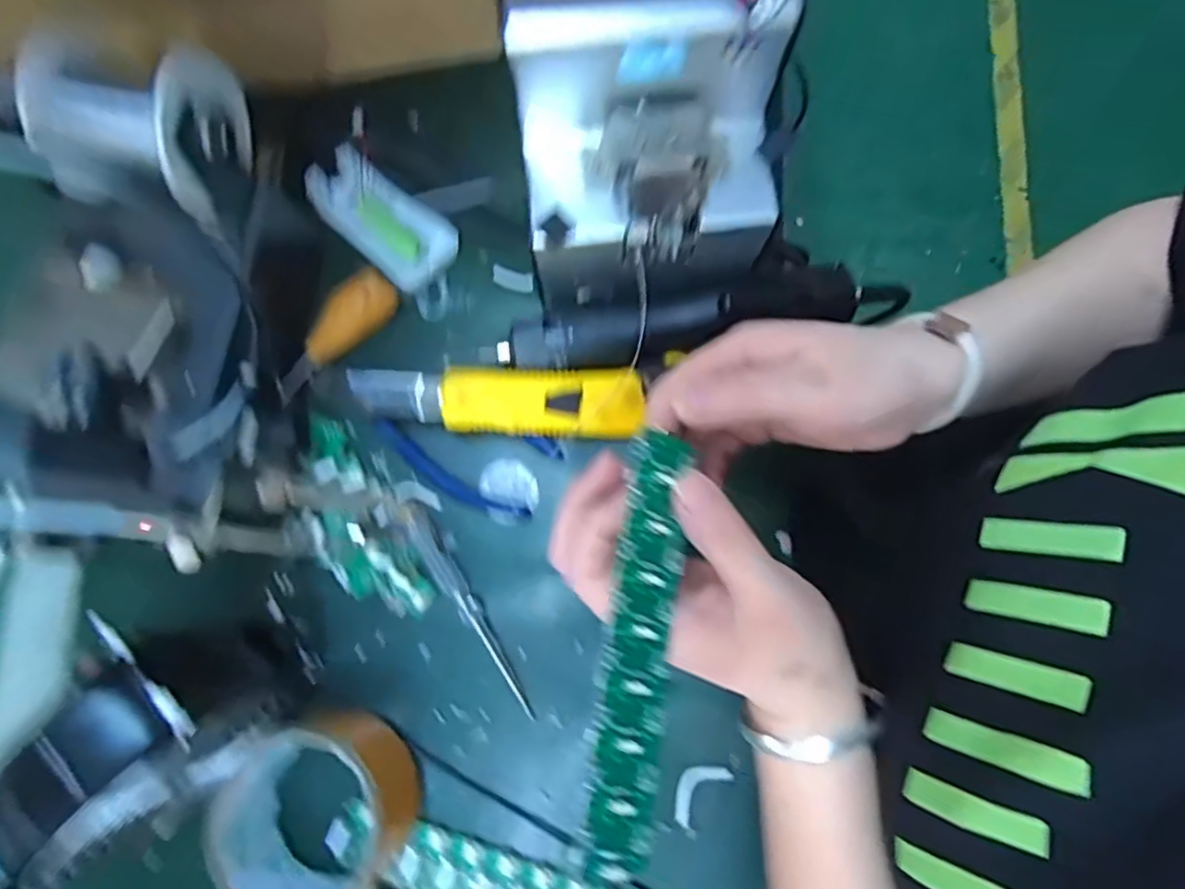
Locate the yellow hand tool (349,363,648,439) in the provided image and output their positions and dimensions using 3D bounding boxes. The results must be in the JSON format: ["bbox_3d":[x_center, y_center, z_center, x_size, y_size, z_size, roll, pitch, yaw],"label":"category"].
[{"bbox_3d":[-0.052,-0.024,0.371,0.160,0.032,0.037,1,80,2],"label":"yellow hand tool"}]

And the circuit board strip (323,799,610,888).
[{"bbox_3d":[-0.059,0.229,0.339,0.162,0.006,0.034,16,81,4],"label":"circuit board strip"}]

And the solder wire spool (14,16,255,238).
[{"bbox_3d":[-0.204,-0.145,0.298,0.074,0.060,0.072,20,81,5],"label":"solder wire spool"}]

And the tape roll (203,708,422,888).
[{"bbox_3d":[-0.144,0.191,0.331,0.087,0.046,0.096,38,83,7],"label":"tape roll"}]

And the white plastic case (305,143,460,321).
[{"bbox_3d":[-0.123,-0.133,0.395,0.109,0.024,0.048,43,84,8],"label":"white plastic case"}]

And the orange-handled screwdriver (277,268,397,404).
[{"bbox_3d":[-0.153,-0.065,0.380,0.090,0.024,0.026,-44,82,-6],"label":"orange-handled screwdriver"}]

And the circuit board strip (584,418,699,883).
[{"bbox_3d":[0.020,0.072,0.240,0.028,0.006,0.155,18,72,-30],"label":"circuit board strip"}]

